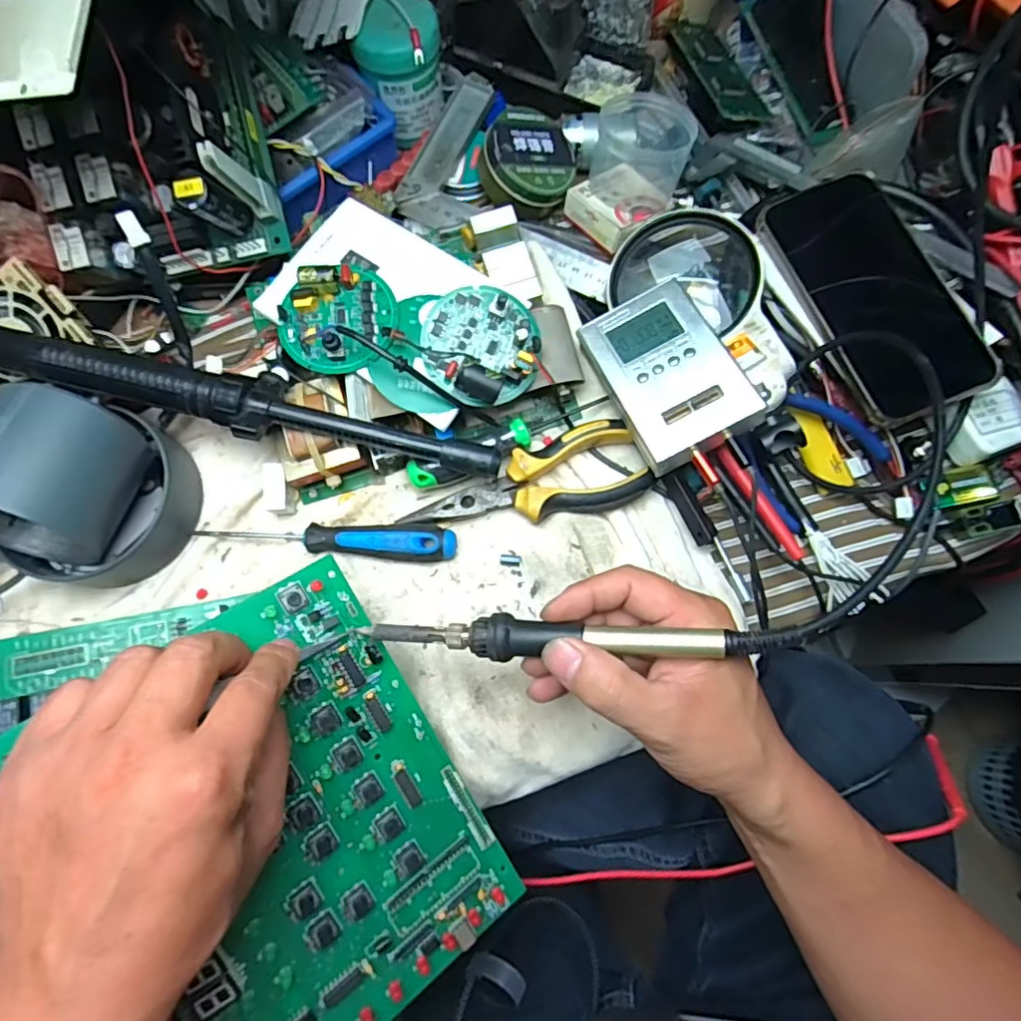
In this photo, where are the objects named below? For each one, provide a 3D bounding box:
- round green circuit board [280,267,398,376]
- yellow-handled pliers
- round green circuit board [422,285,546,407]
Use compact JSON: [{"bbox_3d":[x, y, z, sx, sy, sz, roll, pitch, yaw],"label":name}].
[{"bbox_3d":[-0.102,-0.115,0.346,0.069,0.021,0.059,-23,77,-6],"label":"round green circuit board"},{"bbox_3d":[0.008,-0.016,0.360,0.143,0.027,0.051,-12,76,-3],"label":"yellow-handled pliers"},{"bbox_3d":[-0.017,-0.099,0.348,0.068,0.021,0.067,0,75,0],"label":"round green circuit board"}]

